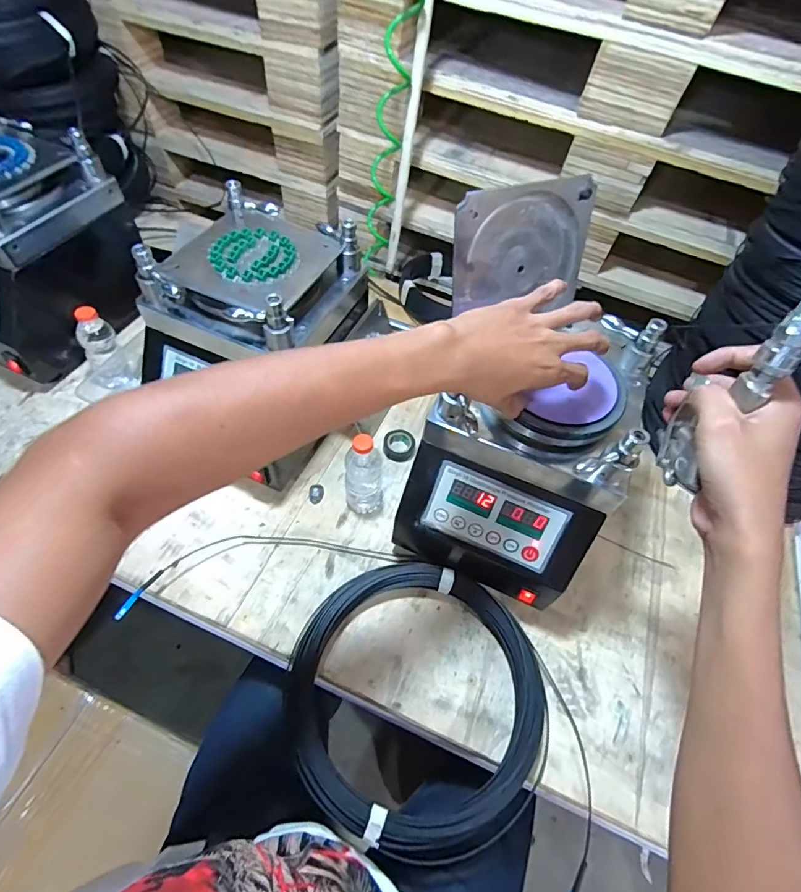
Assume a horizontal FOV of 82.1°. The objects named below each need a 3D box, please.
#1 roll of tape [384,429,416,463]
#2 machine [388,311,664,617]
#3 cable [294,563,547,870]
[{"bbox_3d":[-0.002,0.000,0.755,0.052,0.014,0.056,2,56,-3],"label":"roll of tape"},{"bbox_3d":[0.147,0.002,0.572,0.212,0.275,0.262,22,58,10],"label":"machine"},{"bbox_3d":[0.022,0.289,0.537,0.283,0.039,0.303,2,56,-3],"label":"cable"}]

